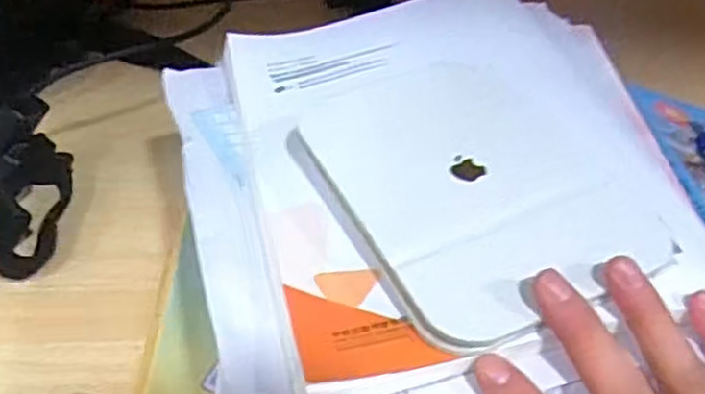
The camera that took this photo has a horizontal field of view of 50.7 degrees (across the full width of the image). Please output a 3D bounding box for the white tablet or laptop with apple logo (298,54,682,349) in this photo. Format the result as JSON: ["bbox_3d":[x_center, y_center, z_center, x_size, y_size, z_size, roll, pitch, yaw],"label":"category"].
[{"bbox_3d":[0.054,-0.014,0.333,0.123,0.012,0.165,-14,45,-20],"label":"white tablet or laptop with apple logo"}]

